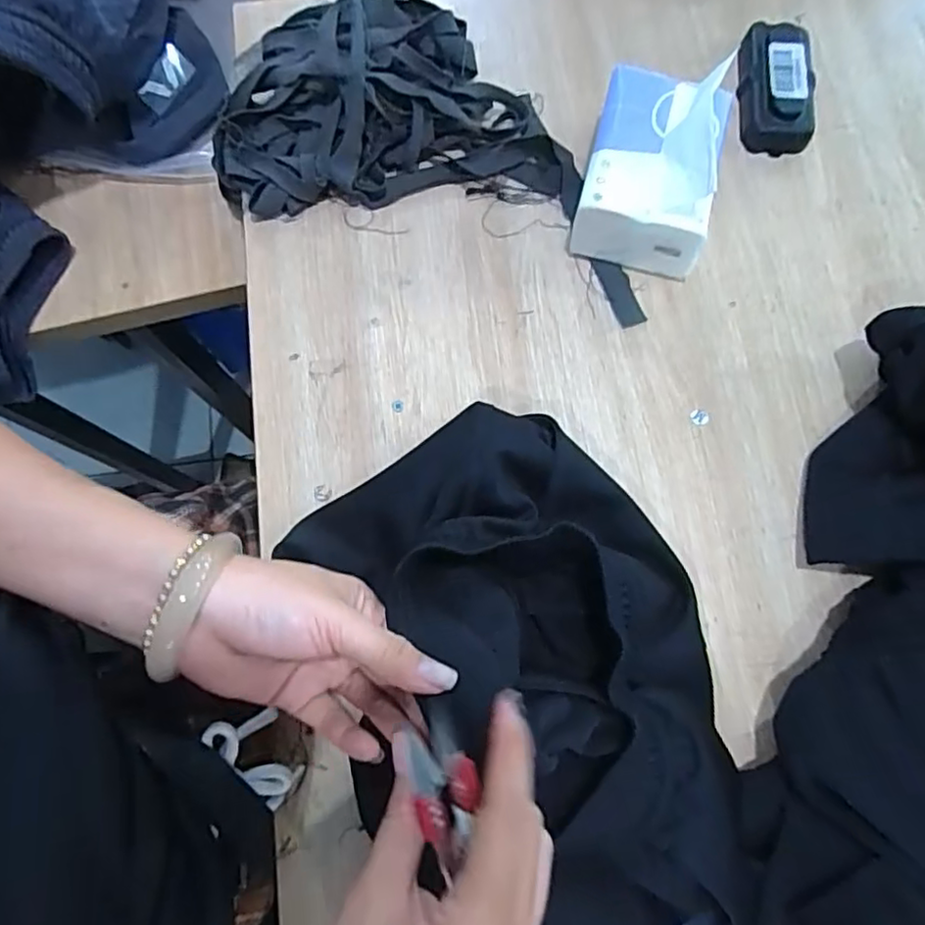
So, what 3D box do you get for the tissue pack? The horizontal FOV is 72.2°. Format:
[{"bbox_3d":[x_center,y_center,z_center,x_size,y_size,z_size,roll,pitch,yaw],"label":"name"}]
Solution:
[{"bbox_3d":[0.130,-0.204,0.433,0.085,0.084,0.119,14,76,4],"label":"tissue pack"}]

